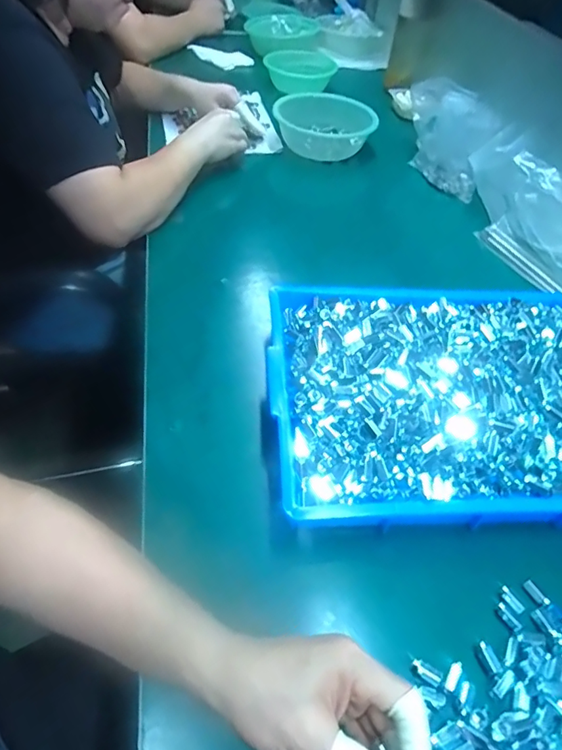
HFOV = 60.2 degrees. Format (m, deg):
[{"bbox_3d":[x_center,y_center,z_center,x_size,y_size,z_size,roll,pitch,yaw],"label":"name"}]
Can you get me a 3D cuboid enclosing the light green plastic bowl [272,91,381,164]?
[{"bbox_3d":[0.084,-0.482,0.928,0.181,0.066,0.166,3,49,-4],"label":"light green plastic bowl"}]

